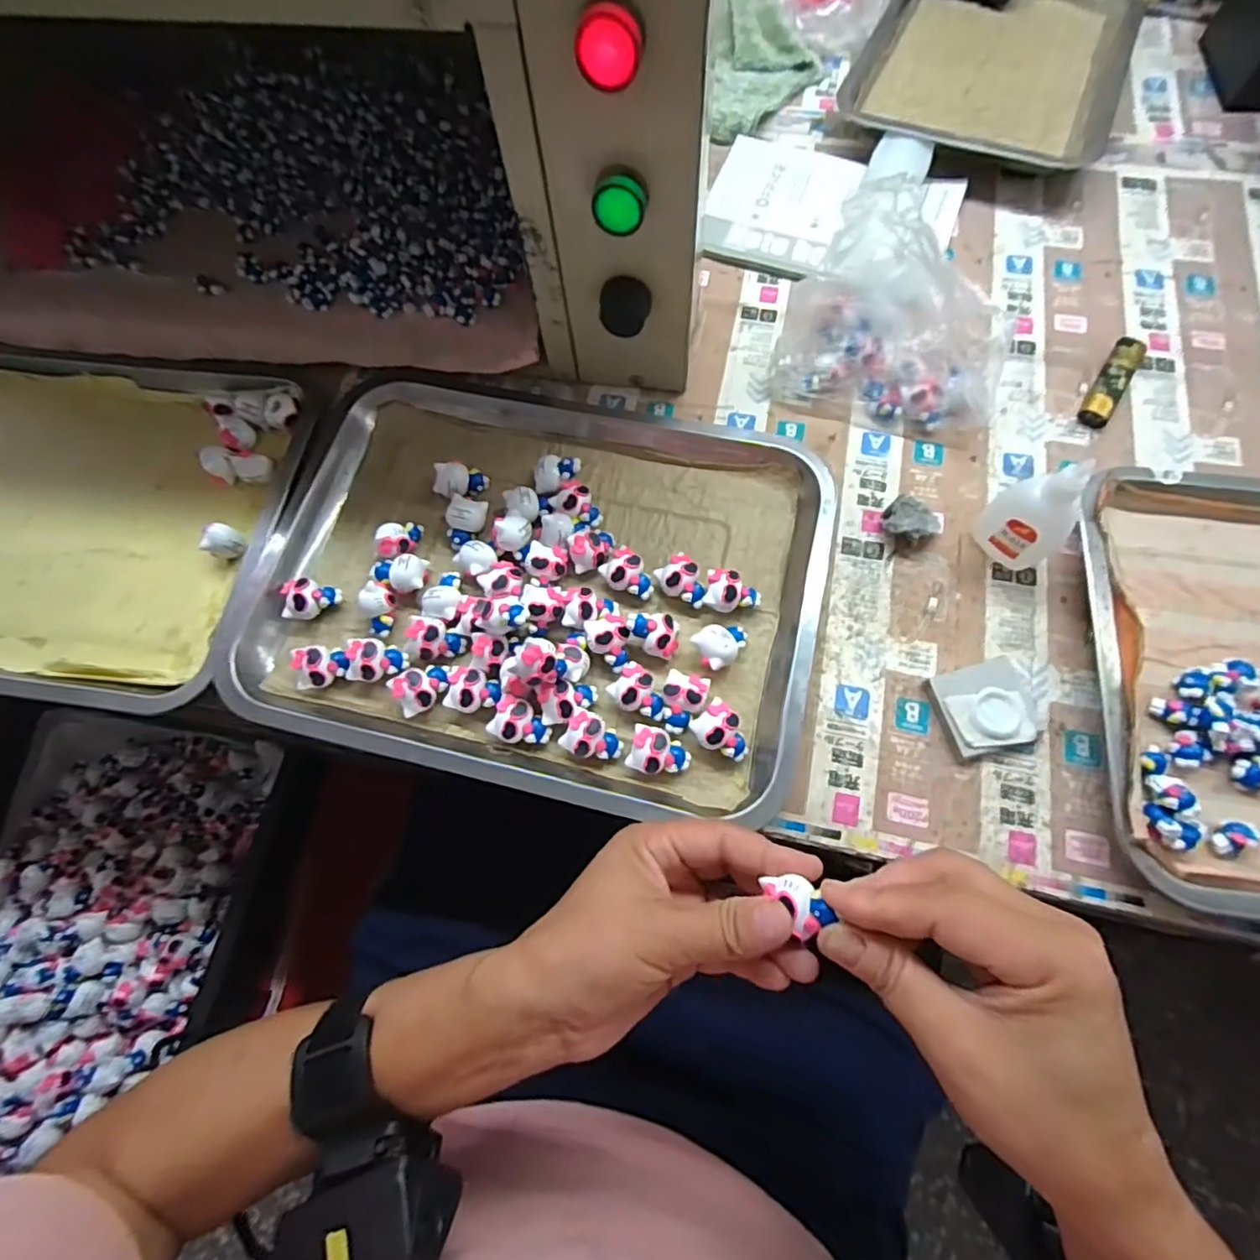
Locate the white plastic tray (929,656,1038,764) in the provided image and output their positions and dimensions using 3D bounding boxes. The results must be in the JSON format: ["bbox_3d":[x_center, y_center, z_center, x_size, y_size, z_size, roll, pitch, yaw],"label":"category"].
[{"bbox_3d":[0.212,0.046,0.365,0.055,0.016,0.050,-15,70,-2],"label":"white plastic tray"}]

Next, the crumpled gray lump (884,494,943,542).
[{"bbox_3d":[0.186,-0.072,0.403,0.039,0.017,0.028,-3,70,2],"label":"crumpled gray lump"}]

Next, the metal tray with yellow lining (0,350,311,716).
[{"bbox_3d":[-0.425,-0.088,0.456,0.365,0.038,0.272,7,71,5],"label":"metal tray with yellow lining"}]

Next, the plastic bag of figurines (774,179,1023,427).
[{"bbox_3d":[0.186,-0.215,0.414,0.149,0.094,0.094,17,72,9],"label":"plastic bag of figurines"}]

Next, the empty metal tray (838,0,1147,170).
[{"bbox_3d":[0.335,-0.527,0.568,0.220,0.034,0.303,22,73,10],"label":"empty metal tray"}]

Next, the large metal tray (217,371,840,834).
[{"bbox_3d":[-0.057,-0.044,0.389,0.348,0.025,0.271,13,69,7],"label":"large metal tray"}]

